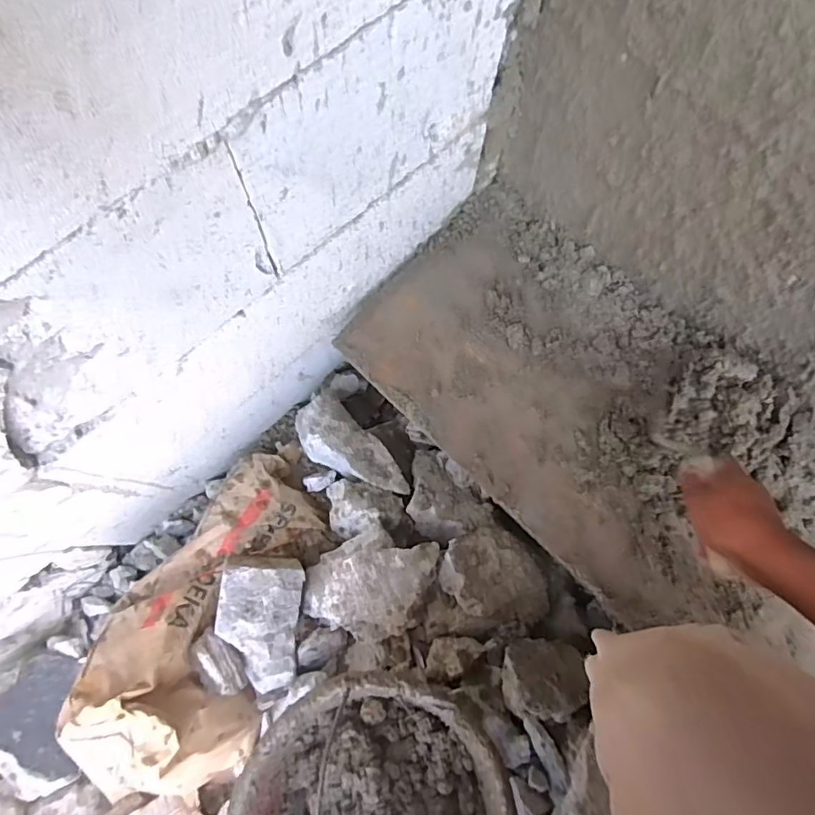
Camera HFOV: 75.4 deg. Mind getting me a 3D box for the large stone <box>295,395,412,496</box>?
[{"bbox_3d":[-0.072,0.070,0.780,0.182,0.094,0.090,33,77,26],"label":"large stone"}]

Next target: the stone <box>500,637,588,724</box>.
[{"bbox_3d":[0.160,0.321,0.623,0.083,0.062,0.080,0,76,-1],"label":"stone"}]

